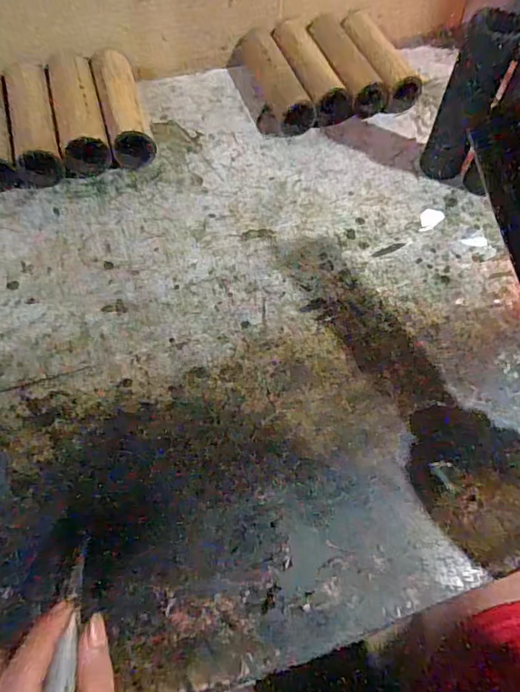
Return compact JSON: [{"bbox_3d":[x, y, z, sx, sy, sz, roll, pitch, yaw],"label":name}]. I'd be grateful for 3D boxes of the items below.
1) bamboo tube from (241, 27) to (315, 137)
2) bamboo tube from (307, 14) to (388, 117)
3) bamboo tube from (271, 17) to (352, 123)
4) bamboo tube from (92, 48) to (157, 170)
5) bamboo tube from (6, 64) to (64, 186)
[{"bbox_3d":[0.019,-0.371,0.672,0.051,0.054,0.176,-17,62,-12],"label":"bamboo tube"},{"bbox_3d":[0.117,-0.402,0.693,0.057,0.054,0.181,-18,62,-13],"label":"bamboo tube"},{"bbox_3d":[0.066,-0.391,0.690,0.061,0.054,0.186,-18,62,-13],"label":"bamboo tube"},{"bbox_3d":[-0.179,-0.310,0.629,0.053,0.056,0.186,-14,61,-11],"label":"bamboo tube"},{"bbox_3d":[-0.279,-0.274,0.593,0.052,0.055,0.171,-13,61,-11],"label":"bamboo tube"}]

